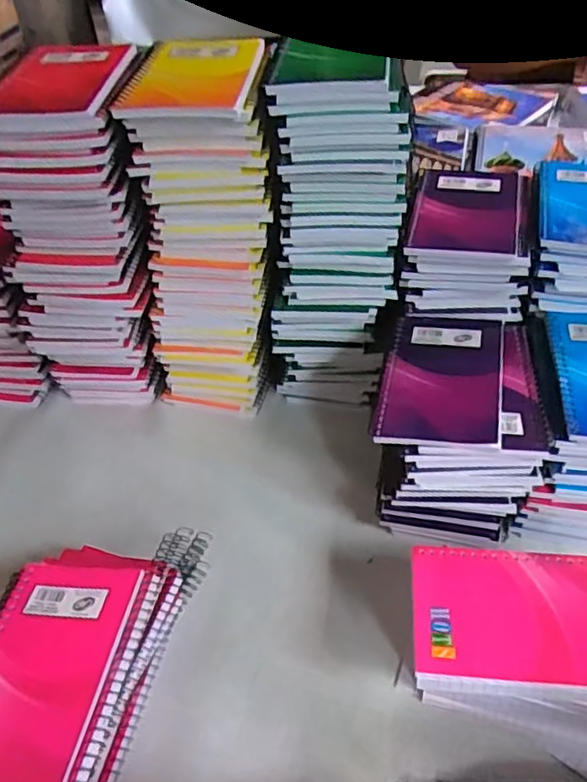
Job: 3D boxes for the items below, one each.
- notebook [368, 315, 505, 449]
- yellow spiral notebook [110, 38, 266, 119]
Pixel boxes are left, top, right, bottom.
[{"bbox_3d":[0.107,-0.014,0.443,0.082,0.013,0.140,8,45,13],"label":"notebook"},{"bbox_3d":[-0.068,-0.218,0.427,0.086,0.013,0.132,2,44,6],"label":"yellow spiral notebook"}]

